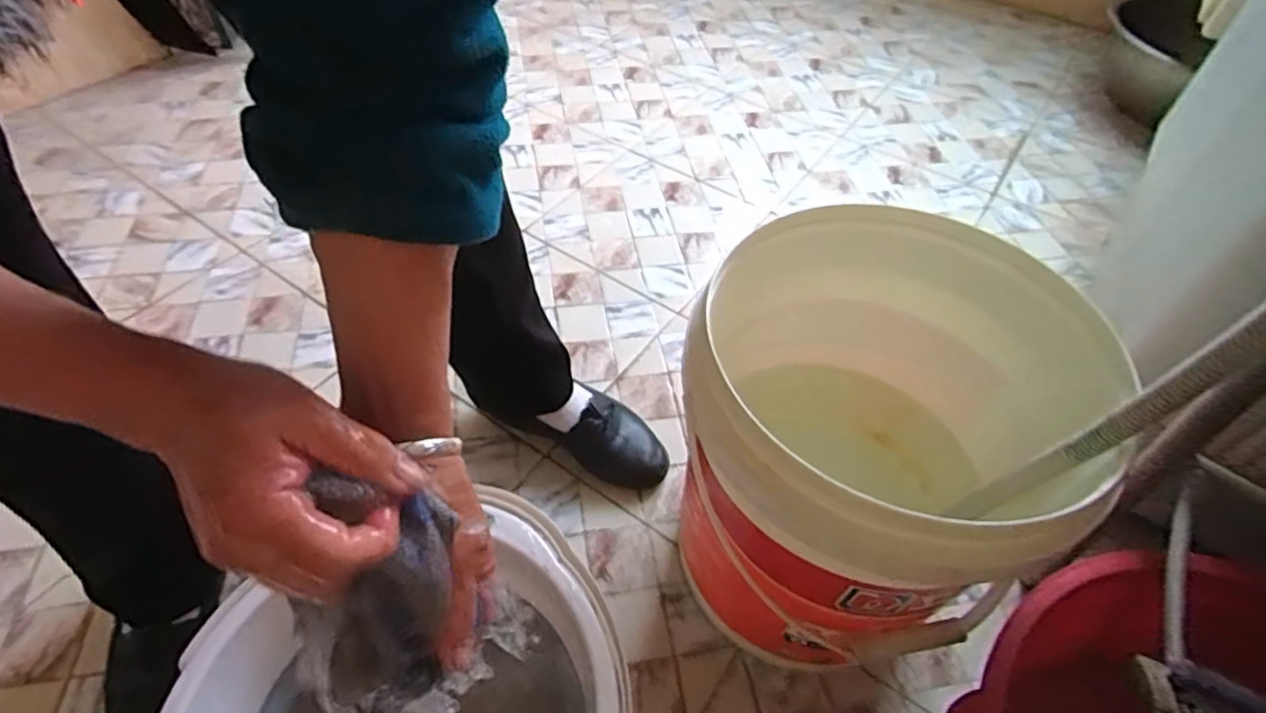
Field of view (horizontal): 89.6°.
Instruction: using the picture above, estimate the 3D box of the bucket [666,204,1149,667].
[{"bbox_3d":[0.179,0.076,0.566,0.304,0.314,0.290,2,50,-2],"label":"bucket"}]

